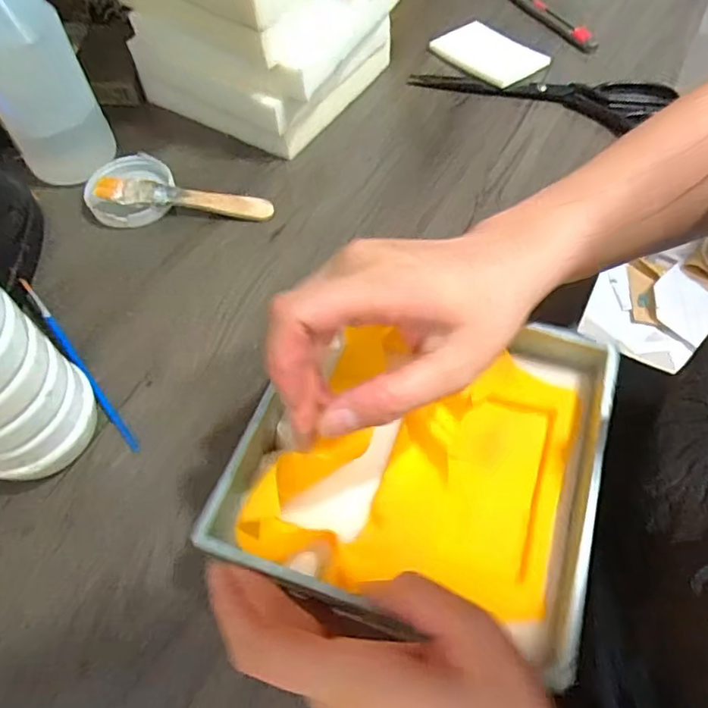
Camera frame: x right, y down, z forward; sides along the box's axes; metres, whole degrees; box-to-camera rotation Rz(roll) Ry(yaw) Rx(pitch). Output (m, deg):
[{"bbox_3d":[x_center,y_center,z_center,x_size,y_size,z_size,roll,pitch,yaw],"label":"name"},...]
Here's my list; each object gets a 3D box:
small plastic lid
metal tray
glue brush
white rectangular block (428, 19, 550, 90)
[{"bbox_3d":[-0.188,-0.137,0.469,0.066,0.025,0.070,-10,59,-4],"label":"small plastic lid"},{"bbox_3d":[0.036,0.053,0.309,0.185,0.041,0.179,13,60,10],"label":"metal tray"},{"bbox_3d":[-0.136,-0.125,0.453,0.137,0.005,0.019,6,89,-7],"label":"glue brush"},{"bbox_3d":[0.136,-0.298,0.562,0.073,0.009,0.112,-35,63,-18],"label":"white rectangular block"}]

